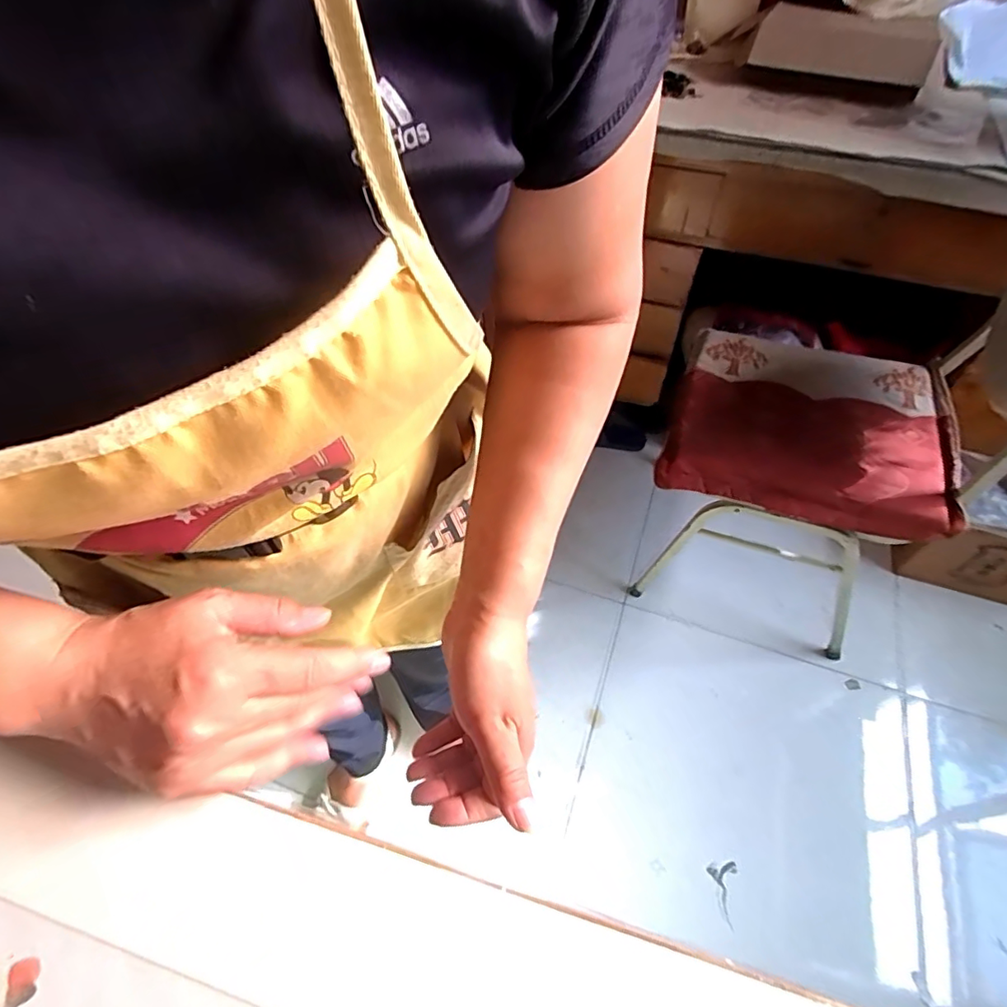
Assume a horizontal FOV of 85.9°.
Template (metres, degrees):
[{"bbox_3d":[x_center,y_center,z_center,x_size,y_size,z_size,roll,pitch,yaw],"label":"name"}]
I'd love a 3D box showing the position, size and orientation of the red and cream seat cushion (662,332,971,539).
[{"bbox_3d":[0.556,-0.169,1.001,0.442,0.085,0.476,17,56,13],"label":"red and cream seat cushion"}]

